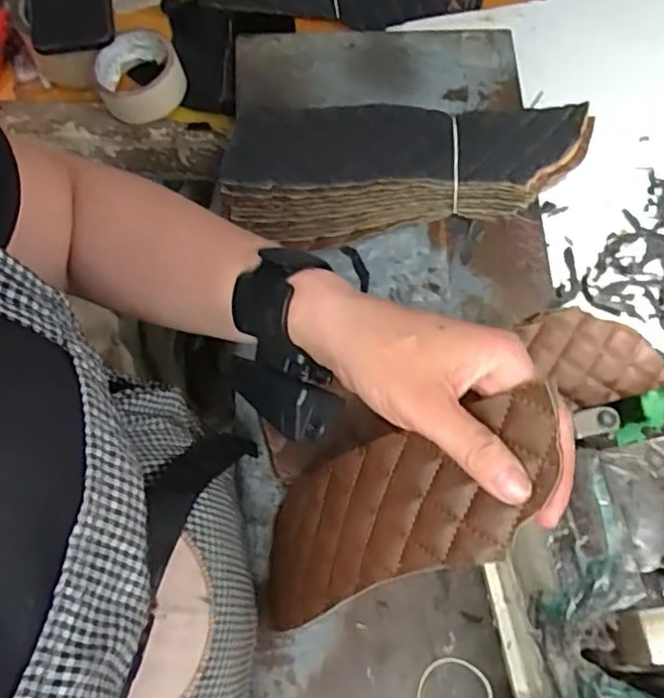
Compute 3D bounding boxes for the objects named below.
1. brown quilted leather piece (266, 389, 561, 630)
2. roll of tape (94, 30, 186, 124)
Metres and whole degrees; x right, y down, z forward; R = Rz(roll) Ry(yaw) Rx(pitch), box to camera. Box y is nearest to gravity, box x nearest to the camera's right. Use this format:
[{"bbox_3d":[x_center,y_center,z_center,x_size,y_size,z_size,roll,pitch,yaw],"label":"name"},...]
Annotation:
[{"bbox_3d":[0.019,0.090,0.343,0.030,0.233,0.072,-2,63,-43],"label":"brown quilted leather piece"},{"bbox_3d":[-0.195,-0.277,0.655,0.081,0.049,0.084,-2,69,4],"label":"roll of tape"}]

